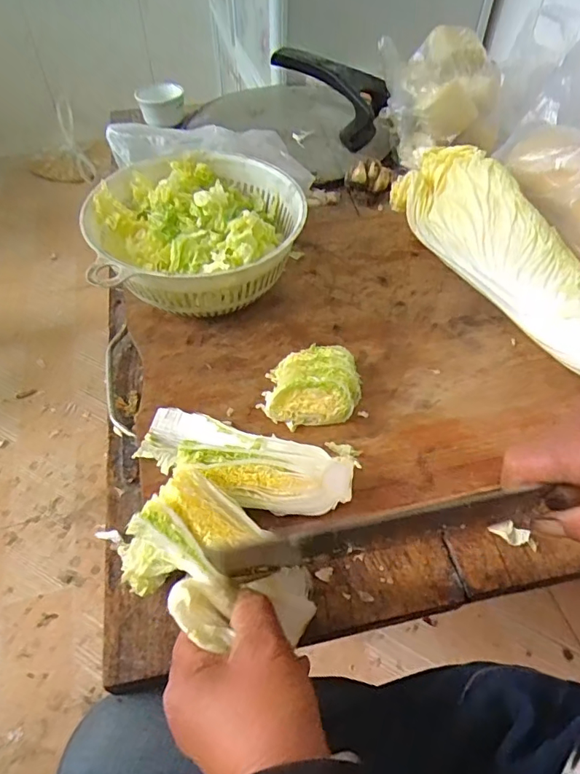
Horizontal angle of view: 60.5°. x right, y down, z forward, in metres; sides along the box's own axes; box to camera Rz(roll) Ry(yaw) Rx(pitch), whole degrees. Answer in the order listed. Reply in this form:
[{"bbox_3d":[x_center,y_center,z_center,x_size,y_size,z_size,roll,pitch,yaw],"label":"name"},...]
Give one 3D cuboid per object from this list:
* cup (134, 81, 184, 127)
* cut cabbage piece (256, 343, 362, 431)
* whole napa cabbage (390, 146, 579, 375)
[{"bbox_3d":[-0.217,-0.470,0.829,0.079,0.043,0.063,-8,54,-8],"label":"cup"},{"bbox_3d":[0.017,-0.002,0.421,0.080,0.035,0.067,-7,53,-7],"label":"cut cabbage piece"},{"bbox_3d":[0.213,-0.131,0.491,0.087,0.089,0.313,-21,57,-17],"label":"whole napa cabbage"}]

